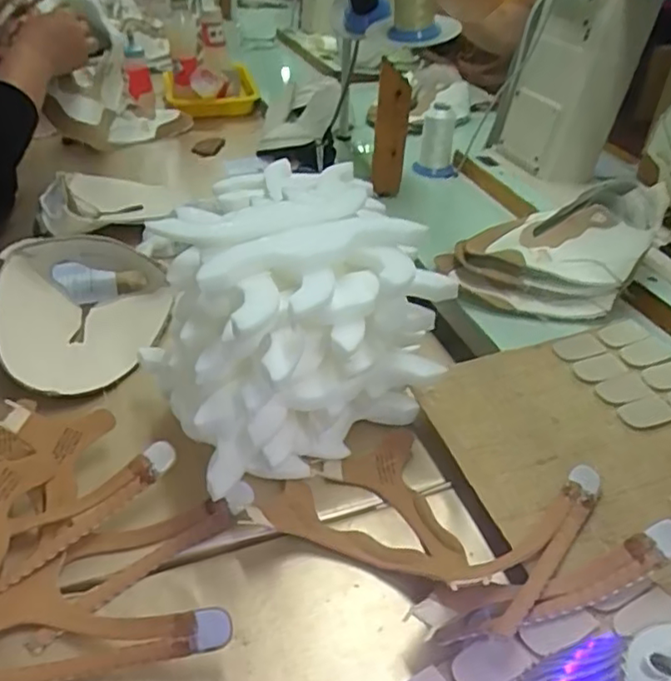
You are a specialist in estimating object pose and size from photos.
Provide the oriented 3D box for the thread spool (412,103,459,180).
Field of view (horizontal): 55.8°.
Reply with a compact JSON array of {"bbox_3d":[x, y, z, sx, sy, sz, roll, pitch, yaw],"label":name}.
[{"bbox_3d":[0.166,-0.324,1.034,0.066,0.118,0.058,8,37,8],"label":"thread spool"}]

